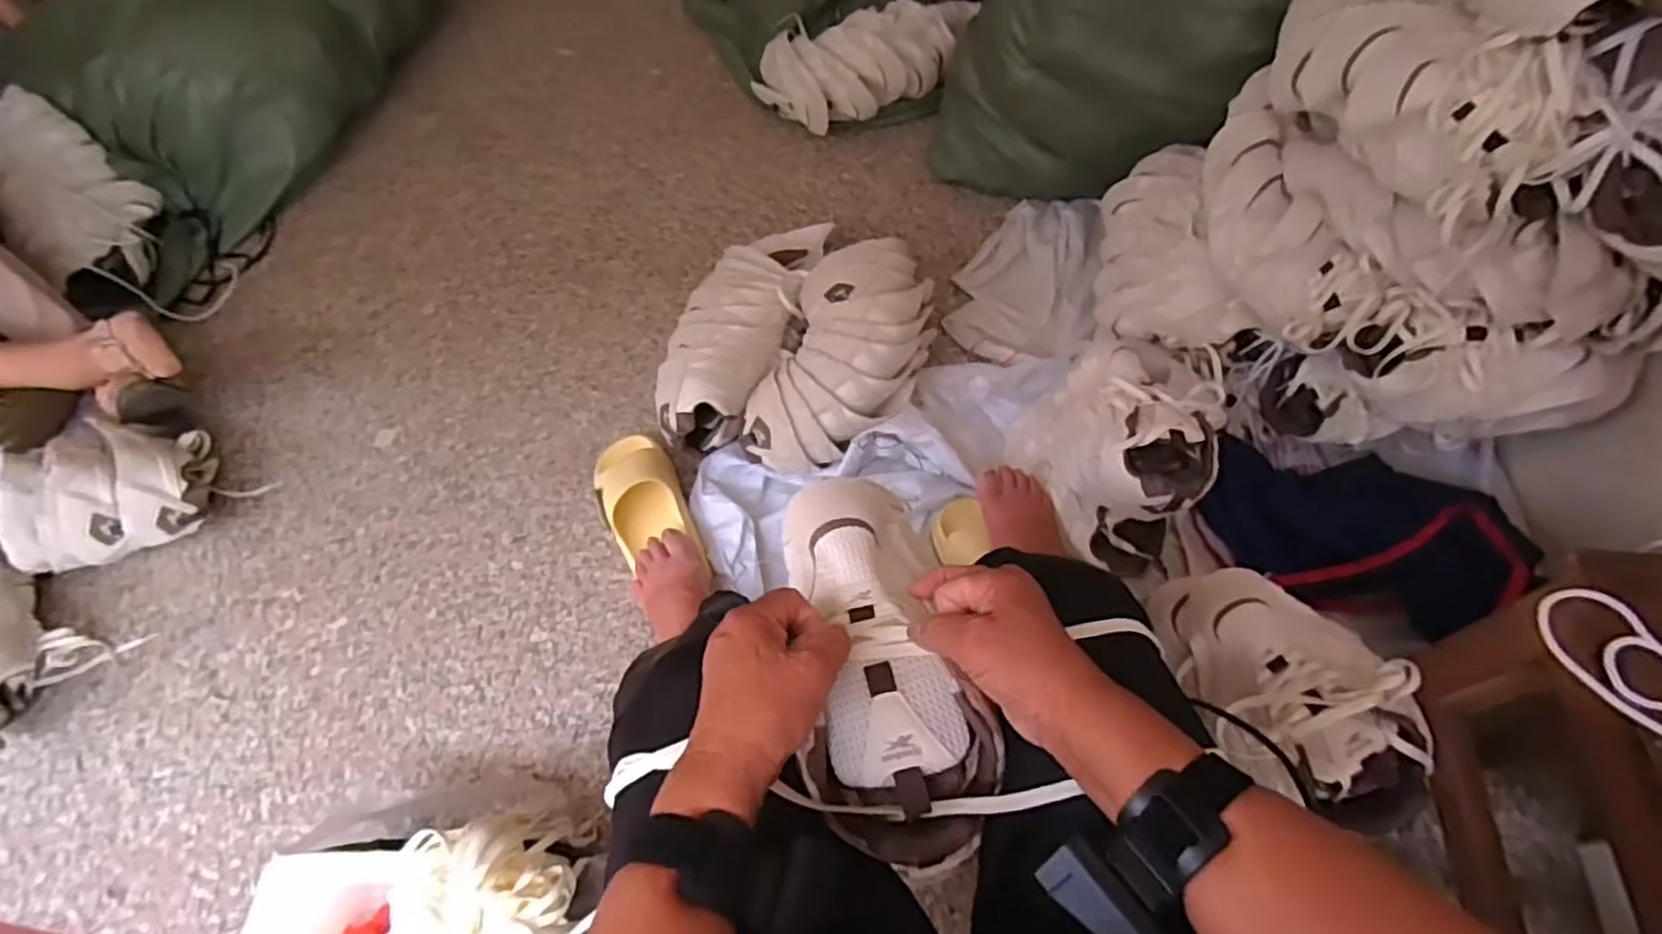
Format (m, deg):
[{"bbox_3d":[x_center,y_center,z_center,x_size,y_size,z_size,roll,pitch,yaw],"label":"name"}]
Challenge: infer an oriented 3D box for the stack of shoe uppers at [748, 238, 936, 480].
[{"bbox_3d":[0.026,-0.146,1.022,0.185,0.177,0.338,16,61,12],"label":"stack of shoe uppers"}]

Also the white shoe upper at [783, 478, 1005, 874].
[{"bbox_3d":[0.027,0.114,0.448,0.104,0.047,0.218,-10,67,-6],"label":"white shoe upper"}]

